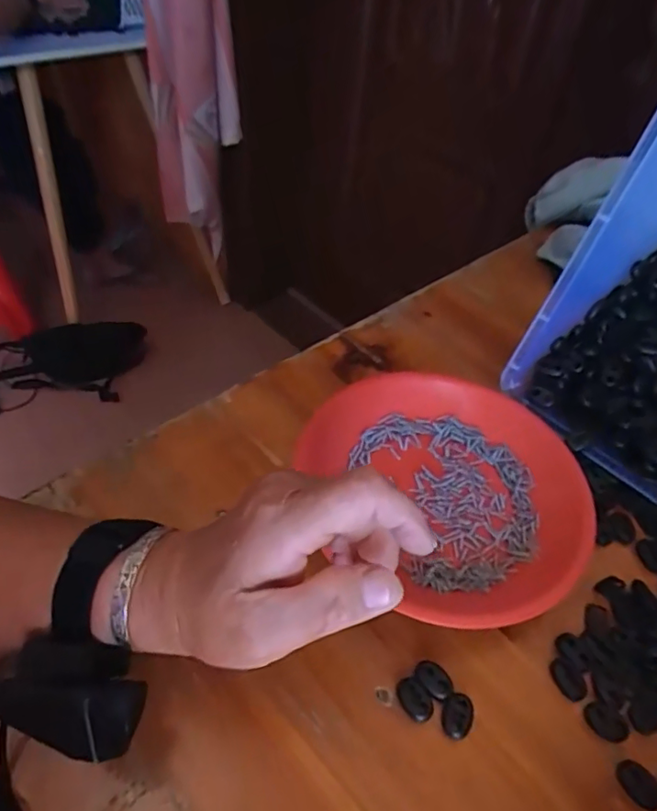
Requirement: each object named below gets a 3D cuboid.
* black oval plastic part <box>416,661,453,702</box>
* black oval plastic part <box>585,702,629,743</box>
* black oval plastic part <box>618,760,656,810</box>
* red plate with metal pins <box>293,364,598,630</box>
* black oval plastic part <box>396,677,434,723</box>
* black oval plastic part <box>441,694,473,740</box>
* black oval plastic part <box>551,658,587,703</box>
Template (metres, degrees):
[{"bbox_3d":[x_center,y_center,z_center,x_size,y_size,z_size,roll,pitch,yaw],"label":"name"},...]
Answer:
[{"bbox_3d":[0.058,0.150,0.298,0.015,0.006,0.021,-31,58,-29],"label":"black oval plastic part"},{"bbox_3d":[0.150,0.171,0.292,0.021,0.005,0.015,31,52,20],"label":"black oval plastic part"},{"bbox_3d":[0.158,0.191,0.274,0.017,0.004,0.021,-26,56,-26],"label":"black oval plastic part"},{"bbox_3d":[0.092,0.049,0.380,0.177,0.025,0.190,3,48,-3],"label":"red plate with metal pins"},{"bbox_3d":[0.047,0.158,0.292,0.014,0.004,0.022,-29,57,-27],"label":"black oval plastic part"},{"bbox_3d":[0.069,0.165,0.289,0.016,0.004,0.021,25,50,16],"label":"black oval plastic part"},{"bbox_3d":[0.136,0.154,0.305,0.014,0.004,0.022,-17,52,-20],"label":"black oval plastic part"}]

